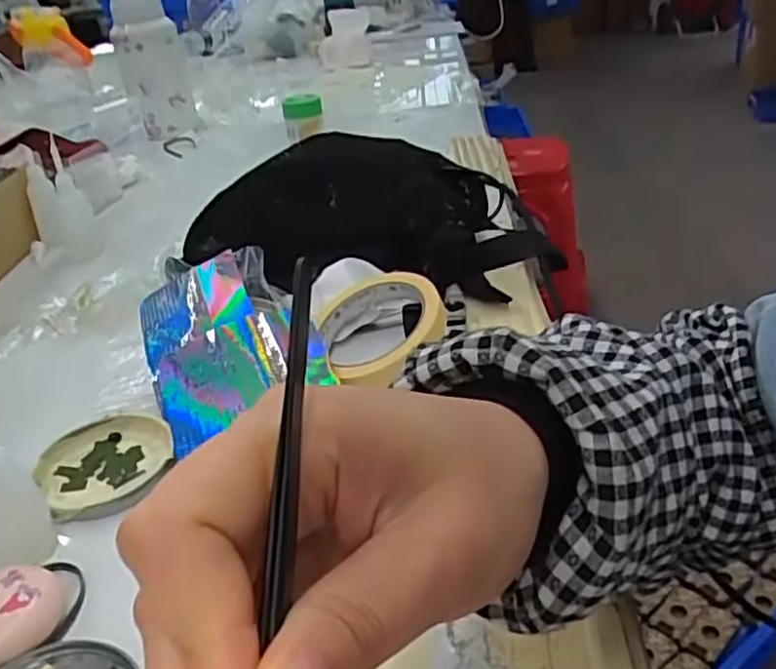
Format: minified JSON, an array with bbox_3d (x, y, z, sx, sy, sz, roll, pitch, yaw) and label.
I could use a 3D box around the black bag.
[{"bbox_3d":[-0.018,-0.111,0.620,0.329,0.092,0.152,6,32,20],"label":"black bag"}]

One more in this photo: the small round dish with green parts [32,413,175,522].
[{"bbox_3d":[-0.164,0.074,0.414,0.074,0.010,0.079,-5,30,3],"label":"small round dish with green parts"}]

